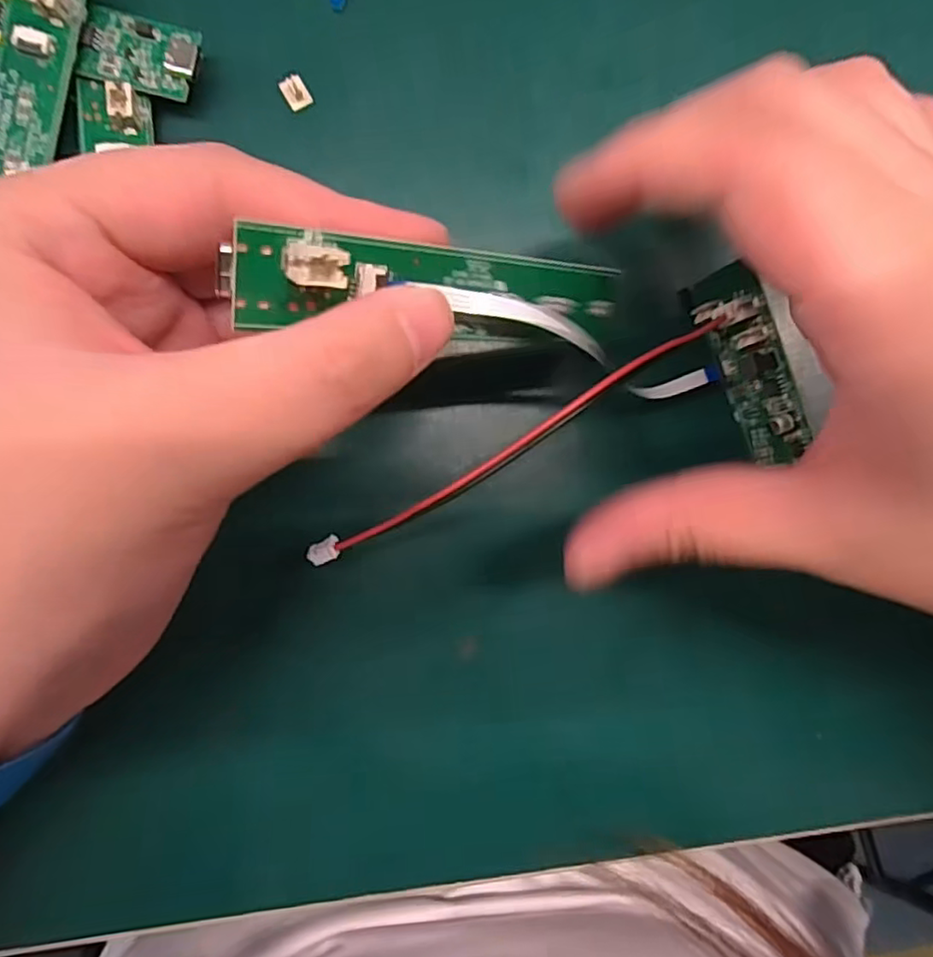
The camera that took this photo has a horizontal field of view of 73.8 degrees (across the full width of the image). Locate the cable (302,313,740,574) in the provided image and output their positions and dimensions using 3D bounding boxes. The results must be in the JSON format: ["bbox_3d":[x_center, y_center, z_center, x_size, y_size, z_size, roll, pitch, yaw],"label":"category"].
[{"bbox_3d":[0.012,-0.009,0.152,0.113,0.017,0.006,-30,93,-6],"label":"cable"}]

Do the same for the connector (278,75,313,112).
[{"bbox_3d":[-0.046,-0.104,0.167,0.006,0.004,0.008,-32,93,-6],"label":"connector"}]

